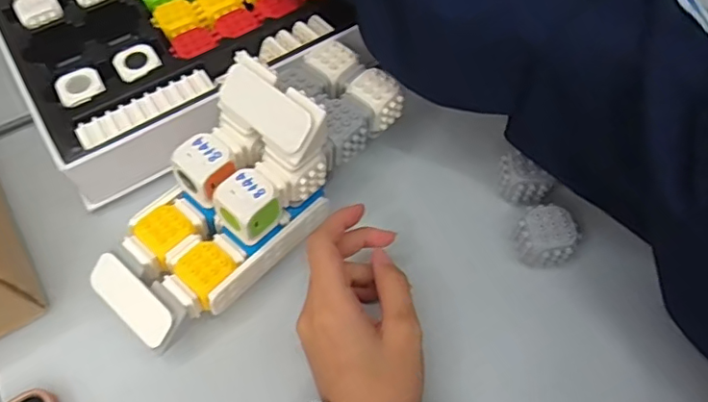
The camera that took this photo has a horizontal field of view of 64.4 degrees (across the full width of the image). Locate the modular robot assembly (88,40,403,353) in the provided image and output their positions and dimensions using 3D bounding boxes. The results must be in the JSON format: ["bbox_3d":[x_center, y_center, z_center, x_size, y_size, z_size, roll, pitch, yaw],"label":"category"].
[{"bbox_3d":[-0.067,-0.014,0.370,0.083,0.102,0.230,39,82,19],"label":"modular robot assembly"}]

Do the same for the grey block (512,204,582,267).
[{"bbox_3d":[0.131,0.026,0.386,0.038,0.035,0.034,40,70,19],"label":"grey block"}]

